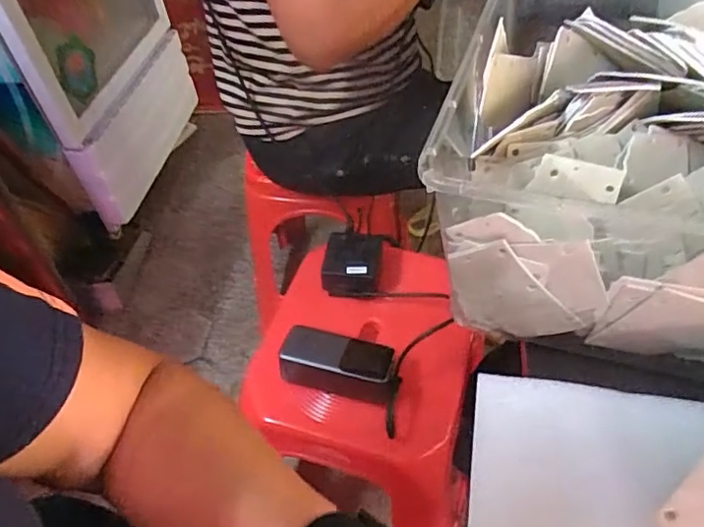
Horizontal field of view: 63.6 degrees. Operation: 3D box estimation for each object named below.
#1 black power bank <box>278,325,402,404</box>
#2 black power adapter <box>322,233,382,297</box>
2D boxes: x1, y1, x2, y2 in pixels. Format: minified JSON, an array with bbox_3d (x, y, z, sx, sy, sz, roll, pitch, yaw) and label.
[{"bbox_3d":[-0.013,0.119,0.665,0.138,0.041,0.055,11,50,16],"label":"black power bank"},{"bbox_3d":[0.002,-0.001,0.766,0.076,0.045,0.081,0,48,7],"label":"black power adapter"}]

